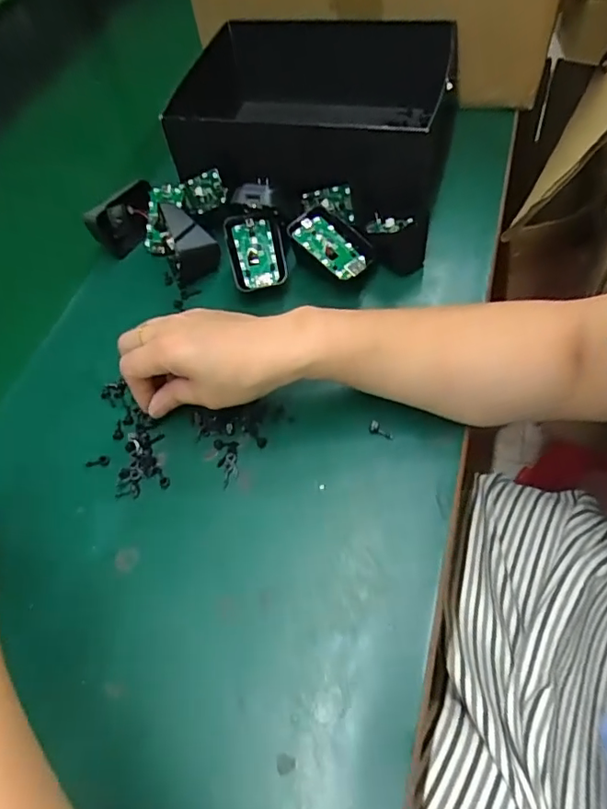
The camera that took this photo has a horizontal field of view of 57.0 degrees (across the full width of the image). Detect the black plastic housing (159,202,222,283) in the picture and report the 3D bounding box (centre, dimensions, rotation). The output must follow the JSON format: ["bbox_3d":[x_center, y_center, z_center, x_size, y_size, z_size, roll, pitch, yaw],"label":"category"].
[{"bbox_3d":[-0.098,-0.142,0.480,0.042,0.042,0.053,-18,60,-5],"label":"black plastic housing"}]

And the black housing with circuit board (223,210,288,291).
[{"bbox_3d":[-0.038,-0.126,0.463,0.047,0.017,0.065,-13,77,-5],"label":"black housing with circuit board"}]

